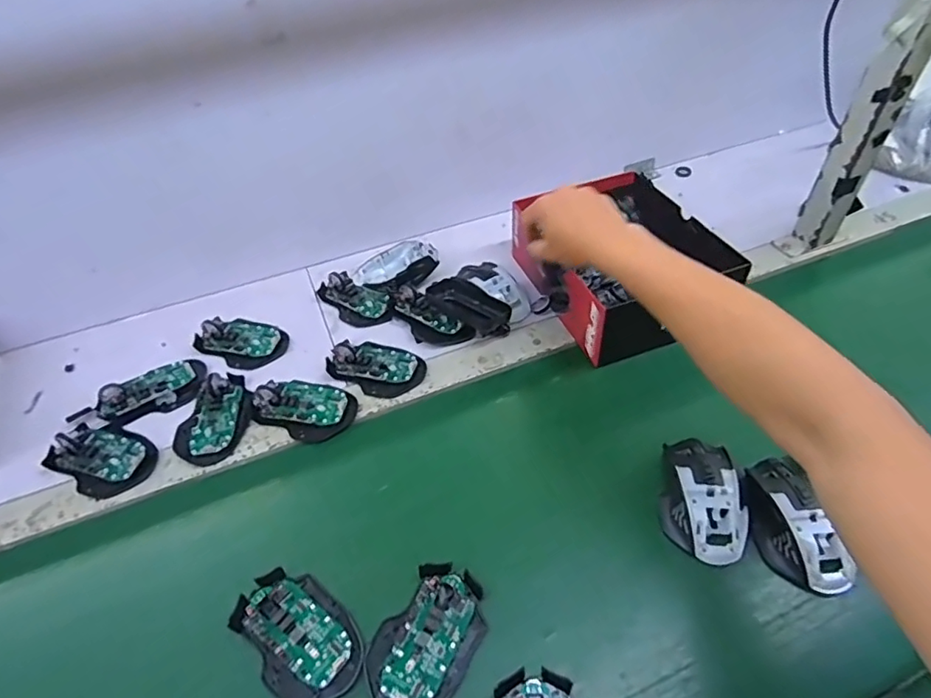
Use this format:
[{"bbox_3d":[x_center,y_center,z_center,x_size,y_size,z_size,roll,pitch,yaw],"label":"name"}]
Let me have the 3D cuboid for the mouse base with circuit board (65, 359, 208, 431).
[{"bbox_3d":[-0.369,0.047,0.618,0.140,0.028,0.058,-35,55,-26],"label":"mouse base with circuit board"}]

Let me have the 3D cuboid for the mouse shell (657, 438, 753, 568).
[{"bbox_3d":[0.214,0.130,0.490,0.069,0.033,0.107,9,49,11],"label":"mouse shell"}]

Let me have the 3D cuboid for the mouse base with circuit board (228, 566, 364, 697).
[{"bbox_3d":[-0.135,0.230,0.442,0.071,0.015,0.114,-37,56,-26],"label":"mouse base with circuit board"}]

